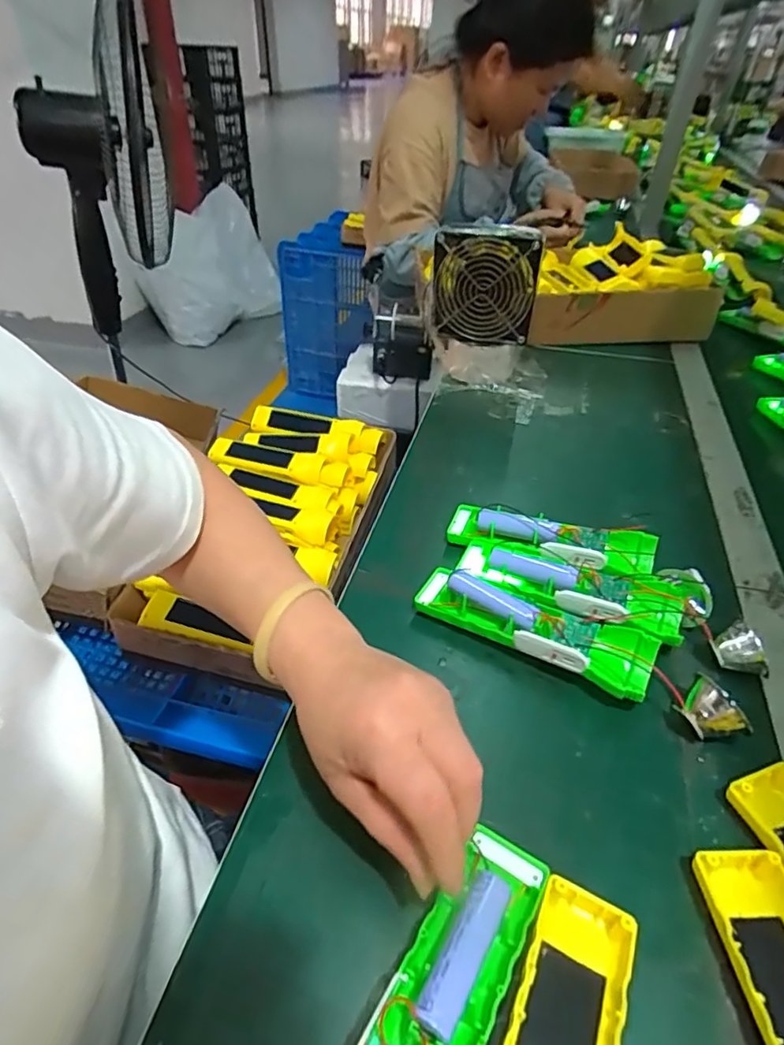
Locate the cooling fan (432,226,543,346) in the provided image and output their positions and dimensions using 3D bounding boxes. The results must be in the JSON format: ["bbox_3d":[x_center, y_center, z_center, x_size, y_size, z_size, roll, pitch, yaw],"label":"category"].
[{"bbox_3d":[0.107,-0.278,0.672,0.122,0.120,0.035,9,40,9],"label":"cooling fan"}]

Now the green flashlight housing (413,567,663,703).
[{"bbox_3d":[0.095,0.074,0.397,0.161,0.041,0.047,18,43,20],"label":"green flashlight housing"}]

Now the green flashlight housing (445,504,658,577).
[{"bbox_3d":[0.127,0.020,0.468,0.161,0.037,0.053,11,41,13],"label":"green flashlight housing"}]

